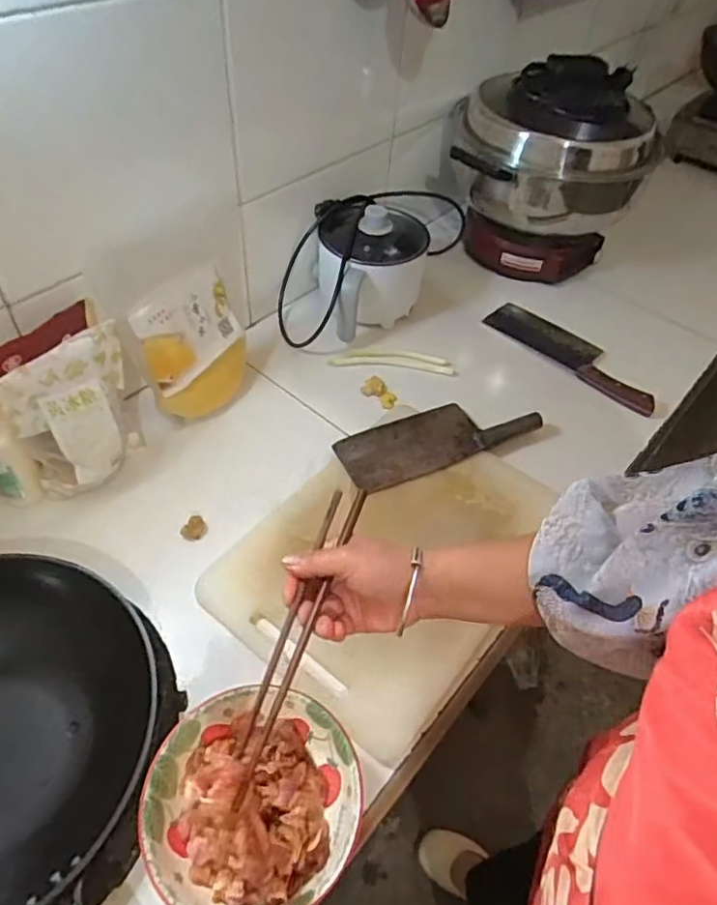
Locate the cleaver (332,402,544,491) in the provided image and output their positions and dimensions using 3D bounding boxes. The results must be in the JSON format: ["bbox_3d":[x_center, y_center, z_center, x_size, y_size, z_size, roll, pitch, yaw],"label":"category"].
[{"bbox_3d":[0.106,-0.024,0.805,0.269,0.027,0.101,-17,54,-19],"label":"cleaver"}]

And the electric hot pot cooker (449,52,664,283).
[{"bbox_3d":[0.307,-0.456,1.007,0.292,0.307,0.254,21,51,11],"label":"electric hot pot cooker"}]

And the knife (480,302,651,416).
[{"bbox_3d":[0.340,-0.162,0.949,0.087,0.032,0.296,-34,61,-29],"label":"knife"}]

